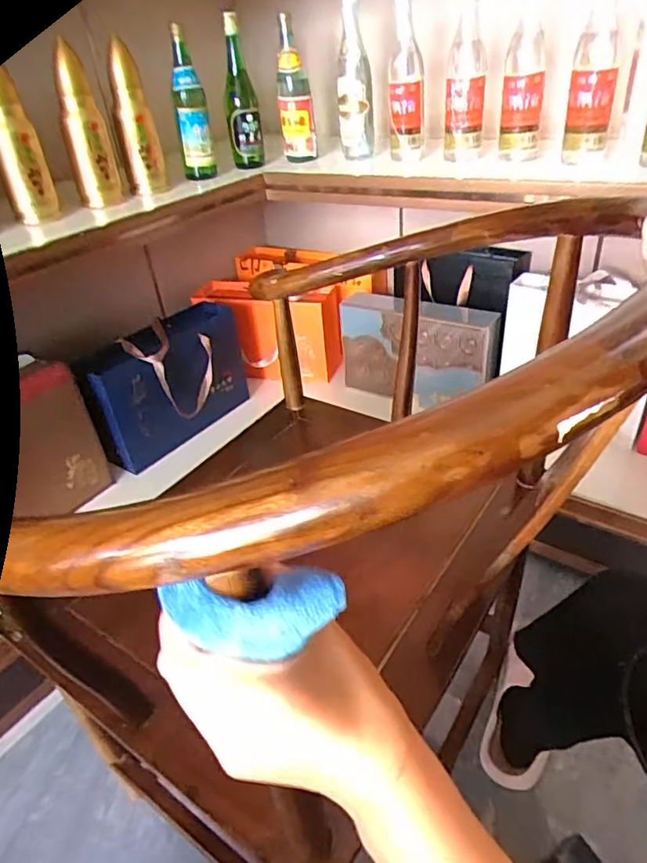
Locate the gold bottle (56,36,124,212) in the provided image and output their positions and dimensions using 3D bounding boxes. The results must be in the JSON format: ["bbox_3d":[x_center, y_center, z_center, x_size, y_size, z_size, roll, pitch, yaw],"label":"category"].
[{"bbox_3d":[-0.396,-0.497,0.924,0.069,0.232,0.057,-16,36,-15],"label":"gold bottle"}]

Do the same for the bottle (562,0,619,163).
[{"bbox_3d":[0.421,-0.569,0.857,0.067,0.266,0.075,8,37,18],"label":"bottle"}]

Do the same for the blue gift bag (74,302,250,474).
[{"bbox_3d":[-0.315,-0.108,1.233,0.087,0.240,0.386,18,41,30],"label":"blue gift bag"}]

